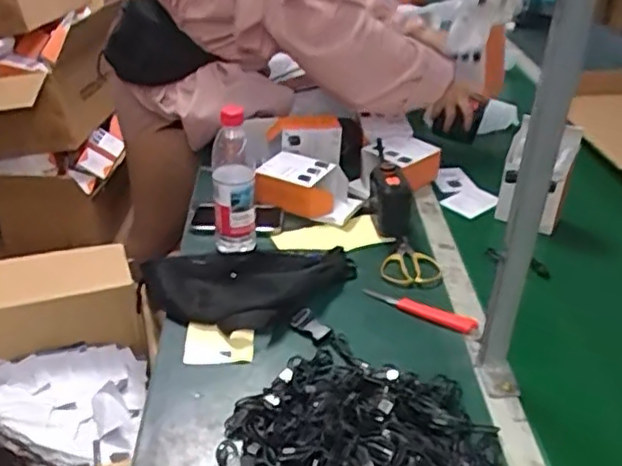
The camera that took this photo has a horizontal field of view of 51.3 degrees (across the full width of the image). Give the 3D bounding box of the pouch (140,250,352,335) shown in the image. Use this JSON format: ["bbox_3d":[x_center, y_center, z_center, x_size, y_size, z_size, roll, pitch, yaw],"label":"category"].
[{"bbox_3d":[-0.086,0.070,0.902,0.285,0.044,0.182,4,32,5],"label":"pouch"}]

